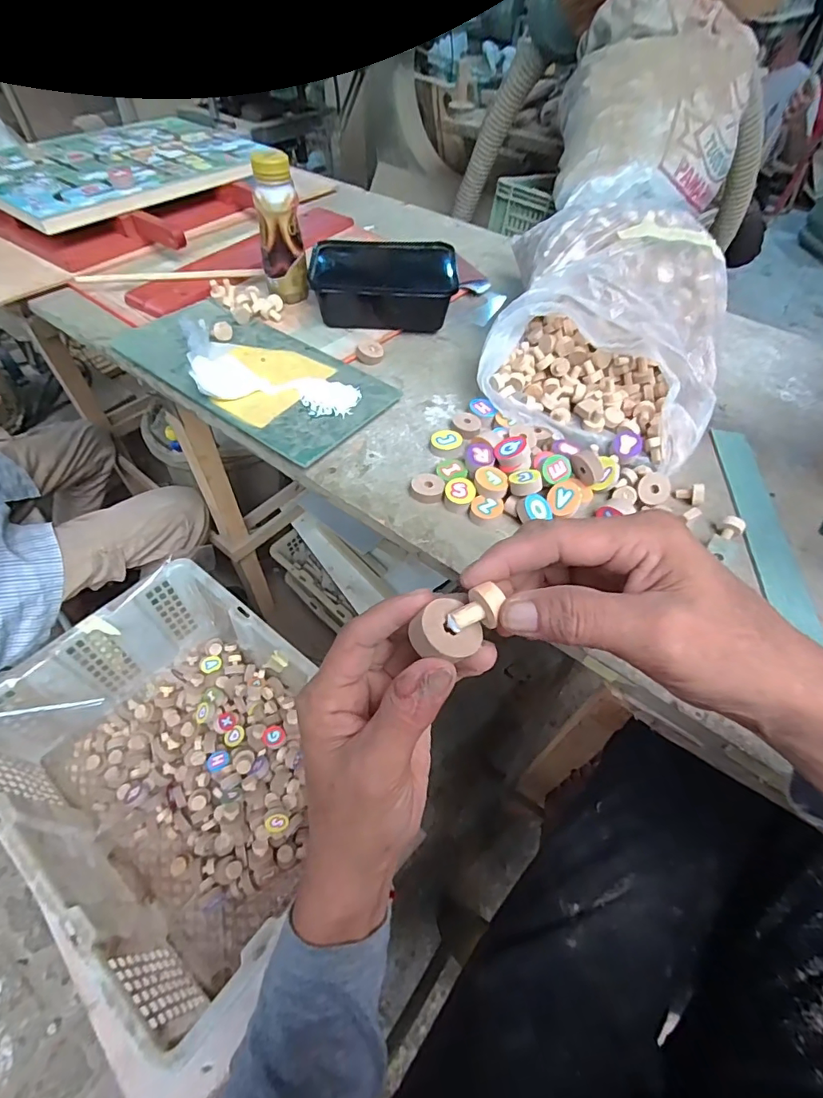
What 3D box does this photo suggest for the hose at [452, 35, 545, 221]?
[{"bbox_3d":[0.234,-1.216,1.409,0.100,0.434,0.065,37,57,-2],"label":"hose"}]

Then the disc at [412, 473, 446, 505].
[{"bbox_3d":[0.015,-0.054,0.423,0.028,0.012,0.025,6,52,1],"label":"disc"}]

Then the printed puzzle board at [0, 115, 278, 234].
[{"bbox_3d":[-0.438,-0.587,0.727,0.324,0.018,0.394,33,58,21],"label":"printed puzzle board"}]

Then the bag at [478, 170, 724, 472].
[{"bbox_3d":[0.205,-0.246,0.498,0.227,0.137,0.321,14,53,8],"label":"bag"}]

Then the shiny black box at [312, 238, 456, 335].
[{"bbox_3d":[-0.034,-0.325,0.587,0.167,0.057,0.103,-1,52,-4],"label":"shiny black box"}]

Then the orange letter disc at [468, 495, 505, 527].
[{"bbox_3d":[0.066,-0.033,0.413,0.028,0.012,0.024,22,54,14],"label":"orange letter disc"}]

